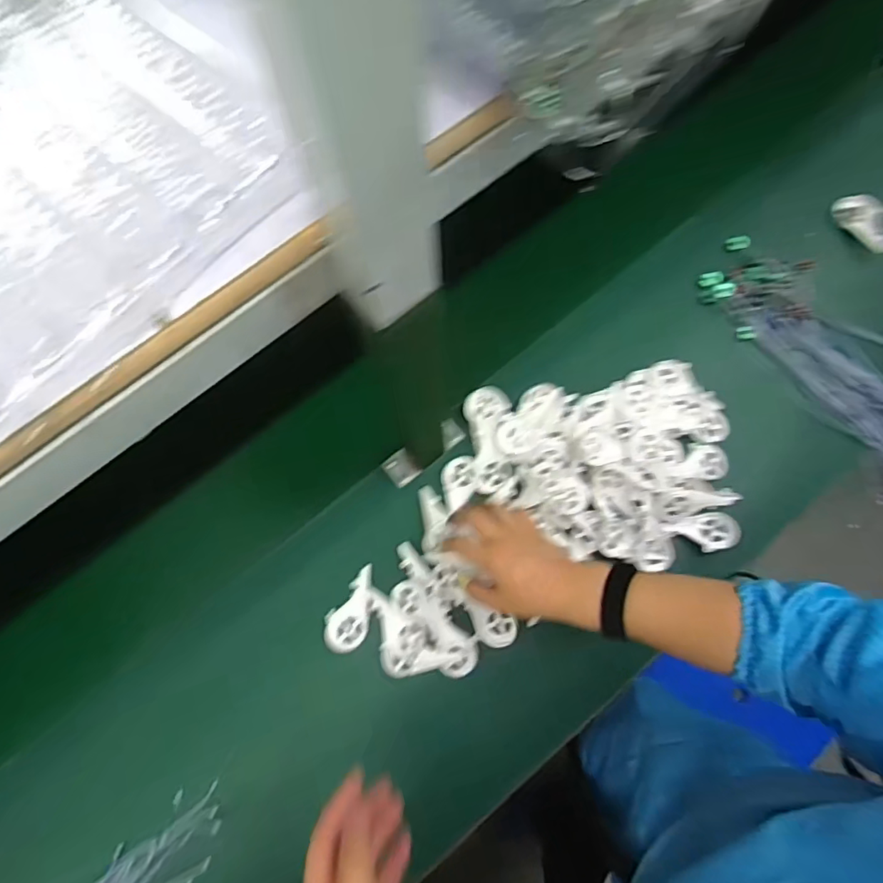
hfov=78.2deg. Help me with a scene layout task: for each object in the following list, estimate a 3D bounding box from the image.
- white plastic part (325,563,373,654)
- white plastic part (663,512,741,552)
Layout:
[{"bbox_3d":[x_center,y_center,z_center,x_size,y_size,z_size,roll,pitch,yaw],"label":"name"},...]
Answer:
[{"bbox_3d":[-0.111,0.200,0.650,0.047,0.015,0.098,4,76,2],"label":"white plastic part"},{"bbox_3d":[0.319,0.113,0.663,0.085,0.025,0.046,-14,76,-2],"label":"white plastic part"}]

